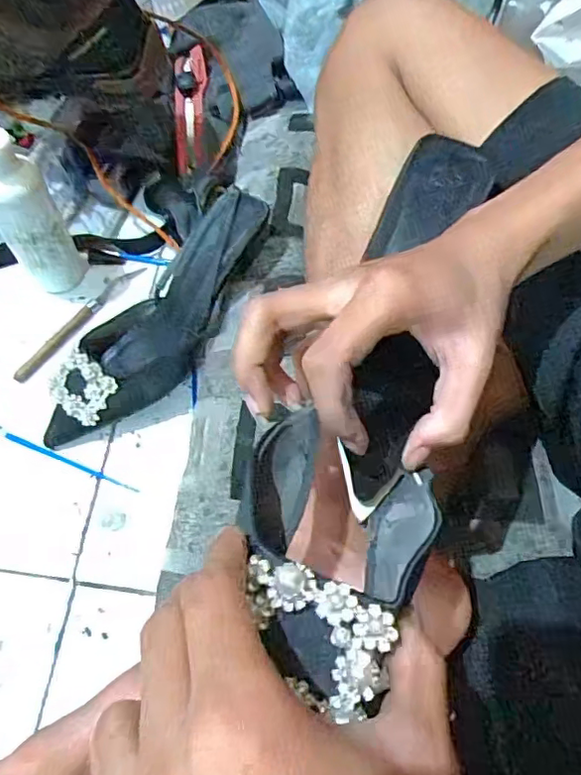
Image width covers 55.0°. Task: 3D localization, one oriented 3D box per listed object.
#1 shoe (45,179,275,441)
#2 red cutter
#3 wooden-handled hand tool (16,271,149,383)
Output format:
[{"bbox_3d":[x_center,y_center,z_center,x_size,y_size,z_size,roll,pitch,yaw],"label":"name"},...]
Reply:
[{"bbox_3d":[-0.107,-0.050,0.463,0.080,0.047,0.250,39,86,16],"label":"shoe"},{"bbox_3d":[-0.102,-0.282,0.559,0.031,0.029,0.134,1,82,1],"label":"red cutter"},{"bbox_3d":[-0.189,-0.061,0.500,0.022,0.013,0.148,34,70,14],"label":"wooden-handled hand tool"}]

